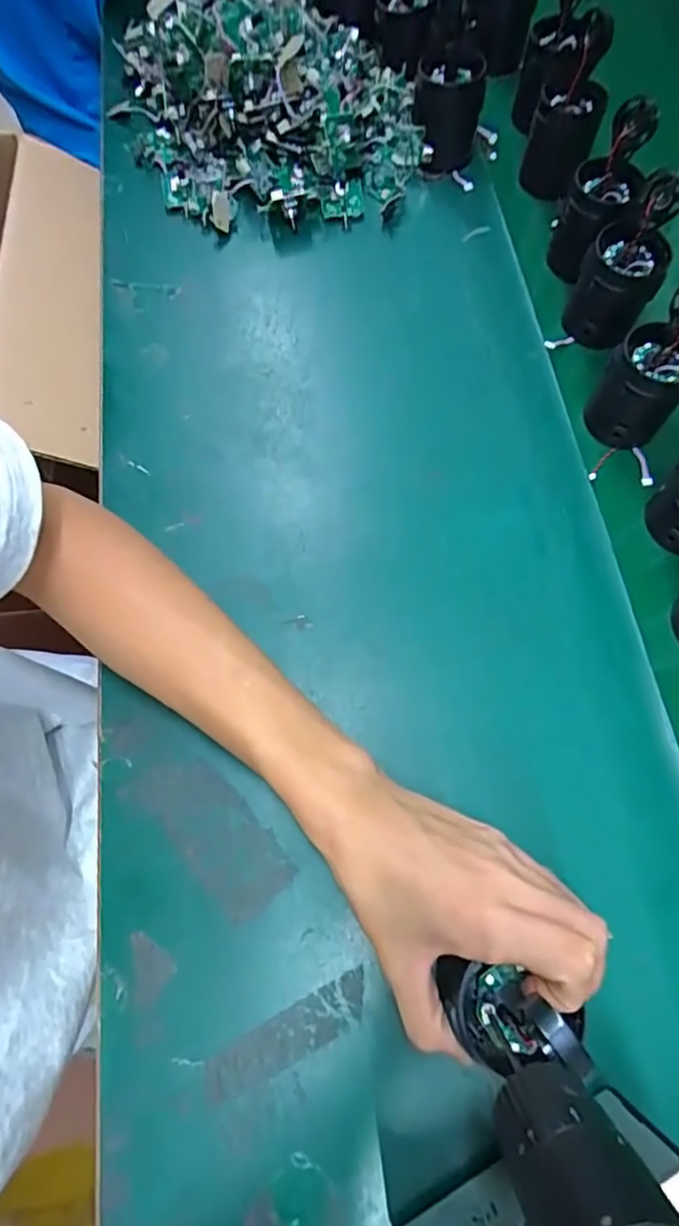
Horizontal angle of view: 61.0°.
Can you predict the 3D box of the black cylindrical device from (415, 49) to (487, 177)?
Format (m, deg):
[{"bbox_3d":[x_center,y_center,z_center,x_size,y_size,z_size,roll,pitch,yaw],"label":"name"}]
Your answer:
[{"bbox_3d":[0.095,-0.439,0.510,0.058,0.066,0.057,11,71,4],"label":"black cylindrical device"}]

